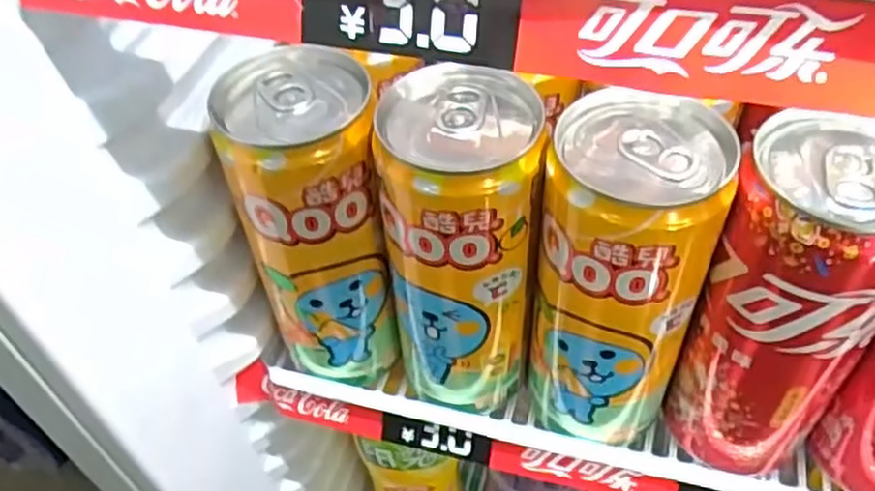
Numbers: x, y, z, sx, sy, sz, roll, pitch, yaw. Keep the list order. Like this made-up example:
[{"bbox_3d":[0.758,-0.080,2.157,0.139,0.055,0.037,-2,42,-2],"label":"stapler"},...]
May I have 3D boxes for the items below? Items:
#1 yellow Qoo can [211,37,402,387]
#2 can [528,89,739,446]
[{"bbox_3d":[-0.045,-0.004,0.290,0.049,0.137,0.050,-2,49,2],"label":"yellow Qoo can"},{"bbox_3d":[0.065,0.017,0.263,0.054,0.141,0.048,16,52,17],"label":"can"}]

